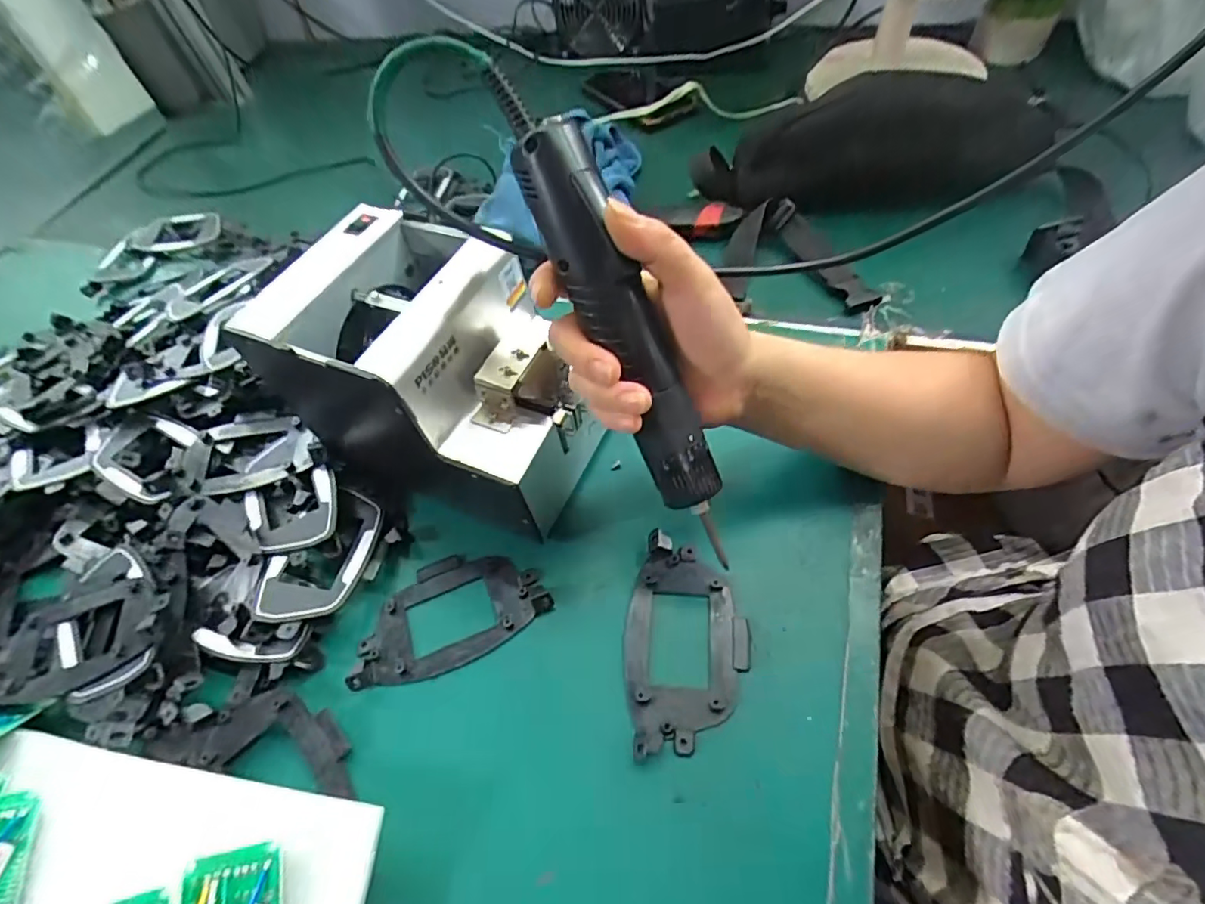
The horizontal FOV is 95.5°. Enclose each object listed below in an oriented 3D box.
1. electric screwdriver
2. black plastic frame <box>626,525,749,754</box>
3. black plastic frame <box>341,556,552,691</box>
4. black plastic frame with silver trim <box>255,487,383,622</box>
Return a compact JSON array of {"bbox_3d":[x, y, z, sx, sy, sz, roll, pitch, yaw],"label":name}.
[{"bbox_3d":[0.017,-0.051,0.272,0.035,0.217,0.029,-28,12,-16],"label":"electric screwdriver"},{"bbox_3d":[0.048,0.106,0.318,0.071,0.014,0.121,-6,55,6],"label":"black plastic frame"},{"bbox_3d":[-0.099,0.101,0.345,0.122,0.012,0.071,-26,55,-9],"label":"black plastic frame"},{"bbox_3d":[-0.187,0.065,0.363,0.062,0.018,0.097,0,55,10],"label":"black plastic frame with silver trim"}]

